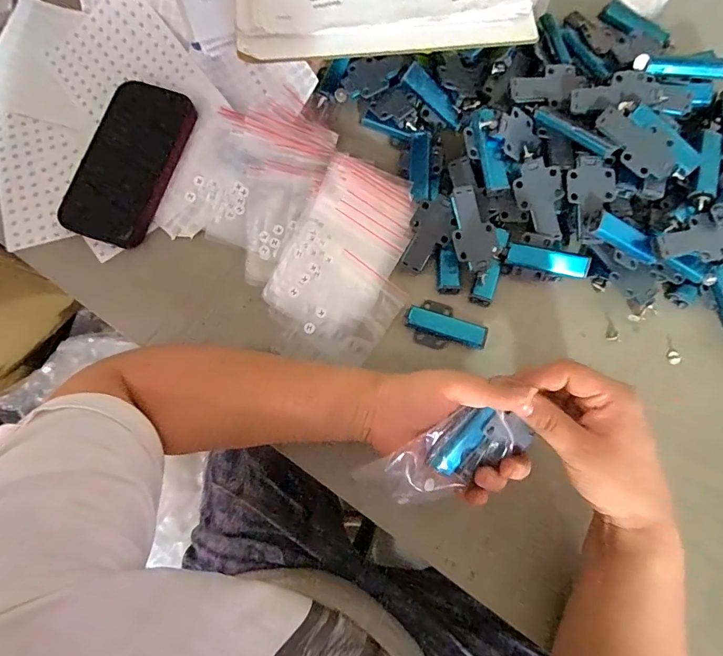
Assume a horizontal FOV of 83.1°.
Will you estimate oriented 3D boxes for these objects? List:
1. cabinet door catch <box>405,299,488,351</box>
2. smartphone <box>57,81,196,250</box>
[{"bbox_3d":[0.080,-0.001,0.383,0.077,0.010,0.042,17,80,2],"label":"cabinet door catch"},{"bbox_3d":[-0.224,-0.163,0.393,0.084,0.007,0.164,19,80,2],"label":"smartphone"}]

